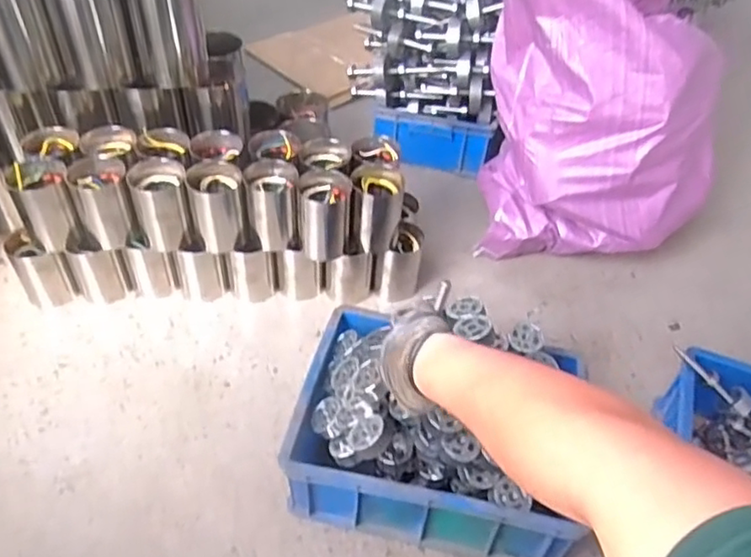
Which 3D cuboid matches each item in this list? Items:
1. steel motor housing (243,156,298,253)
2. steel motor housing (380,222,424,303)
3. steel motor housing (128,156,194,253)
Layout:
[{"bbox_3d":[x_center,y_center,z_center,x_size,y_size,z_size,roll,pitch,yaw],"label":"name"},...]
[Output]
[{"bbox_3d":[-0.180,-0.131,1.085,0.087,0.138,0.081,0,46,-4],"label":"steel motor housing"},{"bbox_3d":[0.046,-0.033,1.187,0.082,0.125,0.091,7,46,3],"label":"steel motor housing"},{"bbox_3d":[-0.370,-0.128,1.070,0.092,0.144,0.076,-15,49,-18],"label":"steel motor housing"}]

